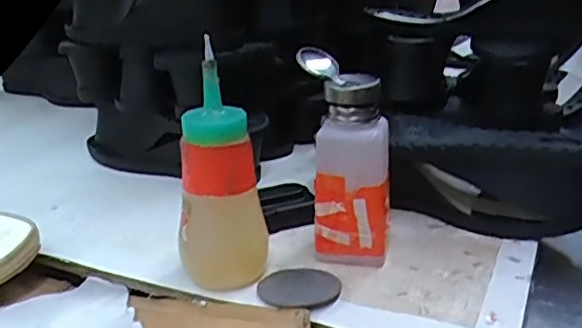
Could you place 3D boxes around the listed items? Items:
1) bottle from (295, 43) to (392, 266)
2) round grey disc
[{"bbox_3d":[0.044,0.000,0.460,0.061,0.158,0.049,-5,17,10],"label":"bottle"},{"bbox_3d":[0.006,0.087,0.429,0.057,0.008,0.051,4,20,9],"label":"round grey disc"}]

